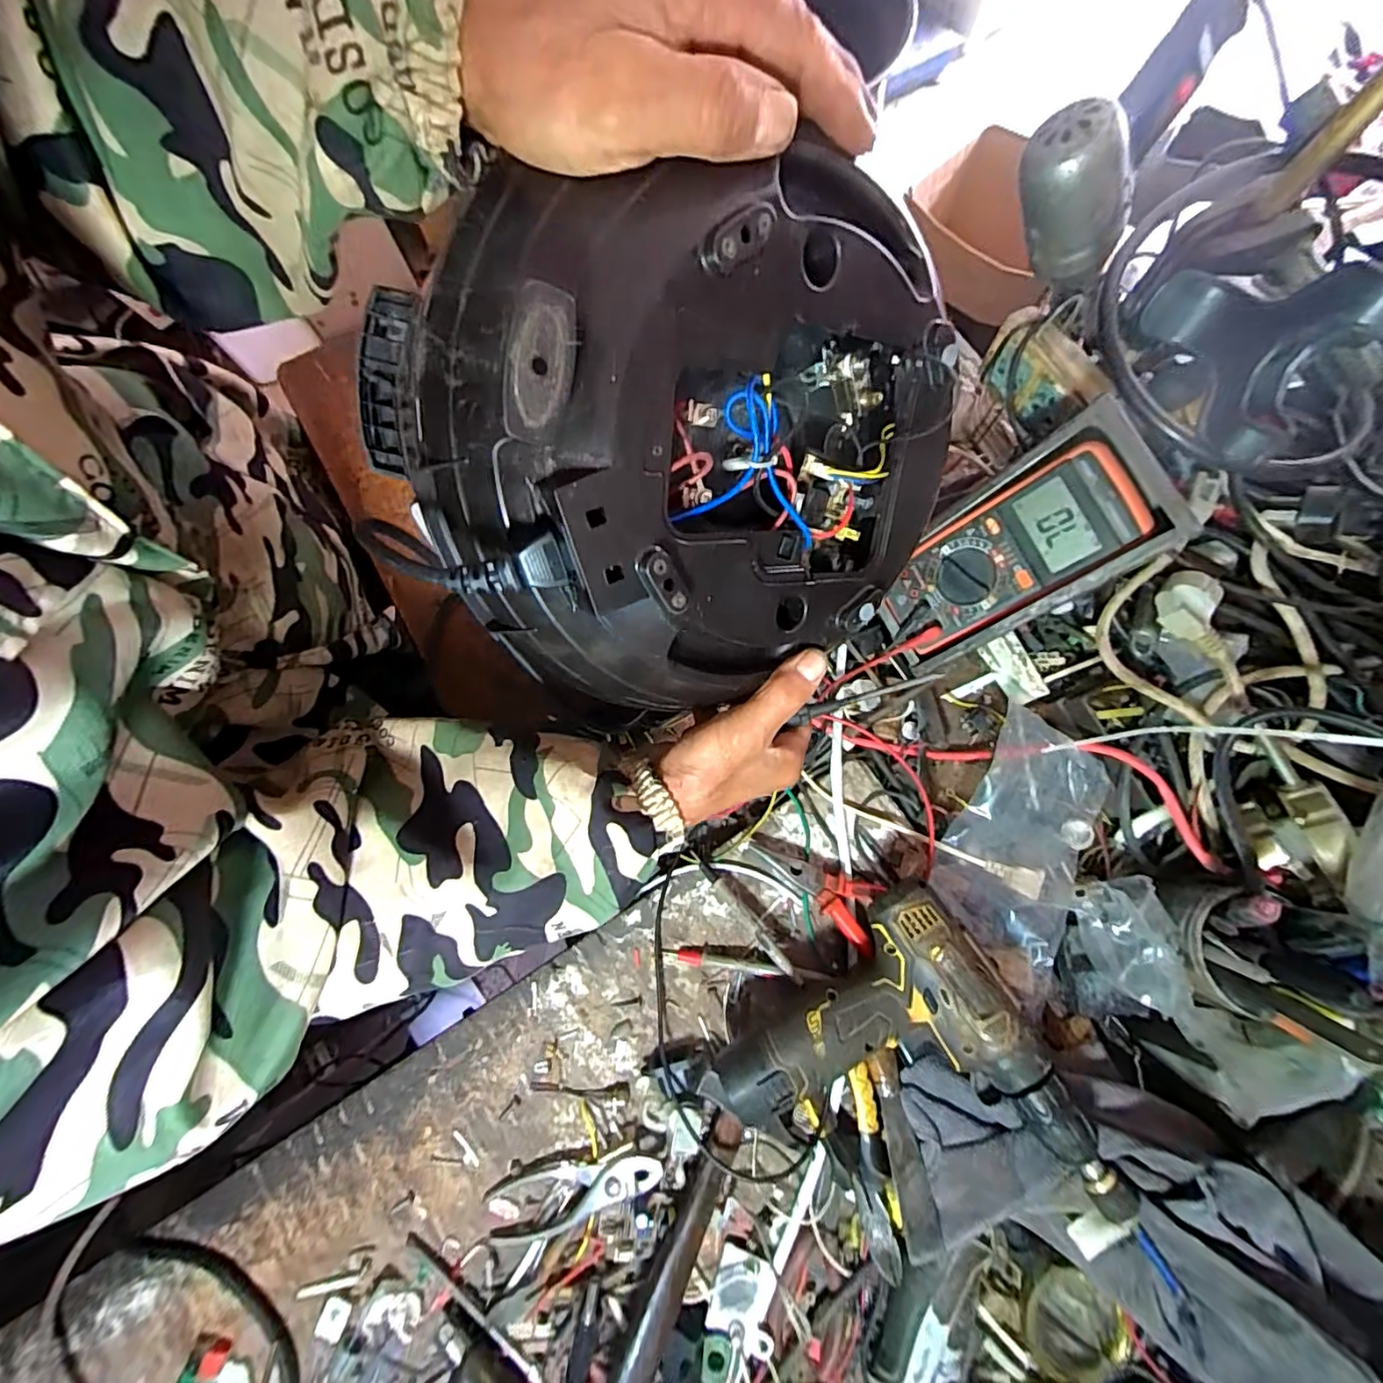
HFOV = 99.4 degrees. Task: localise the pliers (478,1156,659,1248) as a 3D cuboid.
[{"bbox_3d":[-0.089,0.359,0.419,0.139,0.013,0.046,-26,76,9],"label":"pliers"}]

